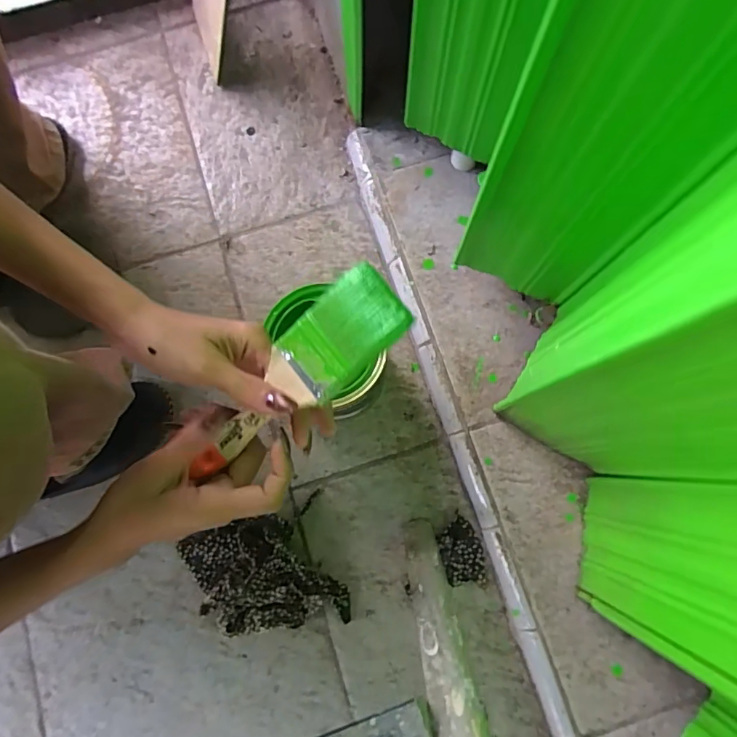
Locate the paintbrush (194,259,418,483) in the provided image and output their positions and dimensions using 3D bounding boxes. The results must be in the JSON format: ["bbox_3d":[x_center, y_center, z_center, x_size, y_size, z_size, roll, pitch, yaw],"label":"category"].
[{"bbox_3d":[-0.051,0.011,0.317,0.174,0.009,0.048,-43,81,17],"label":"paintbrush"}]

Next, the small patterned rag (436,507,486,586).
[{"bbox_3d":[0.095,0.187,0.525,0.043,0.012,0.068,-16,79,-2],"label":"small patterned rag"}]

